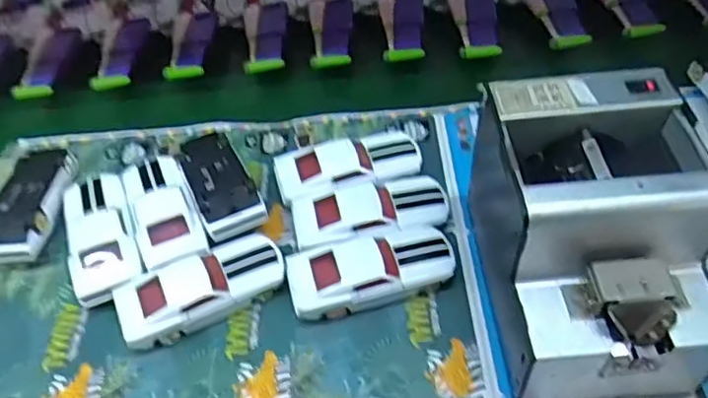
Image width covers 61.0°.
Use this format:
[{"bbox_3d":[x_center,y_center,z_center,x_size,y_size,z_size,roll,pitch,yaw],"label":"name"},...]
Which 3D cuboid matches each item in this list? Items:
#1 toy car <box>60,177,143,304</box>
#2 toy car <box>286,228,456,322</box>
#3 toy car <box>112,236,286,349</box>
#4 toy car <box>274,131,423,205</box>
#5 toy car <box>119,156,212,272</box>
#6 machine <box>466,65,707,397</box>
[{"bbox_3d":[-0.215,0.031,0.515,0.054,0.031,0.130,-19,50,-12],"label":"toy car"},{"bbox_3d":[0.015,0.057,0.475,0.131,0.036,0.054,-12,51,-5],"label":"toy car"},{"bbox_3d":[-0.119,0.069,0.475,0.127,0.033,0.055,-22,51,-15],"label":"toy car"},{"bbox_3d":[-0.003,-0.027,0.545,0.131,0.038,0.060,-16,51,-8],"label":"toy car"},{"bbox_3d":[-0.166,0.012,0.529,0.055,0.034,0.134,-21,52,-12],"label":"toy car"},{"bbox_3d":[0.159,0.024,0.416,0.129,0.146,0.196,-7,50,-1],"label":"machine"}]

